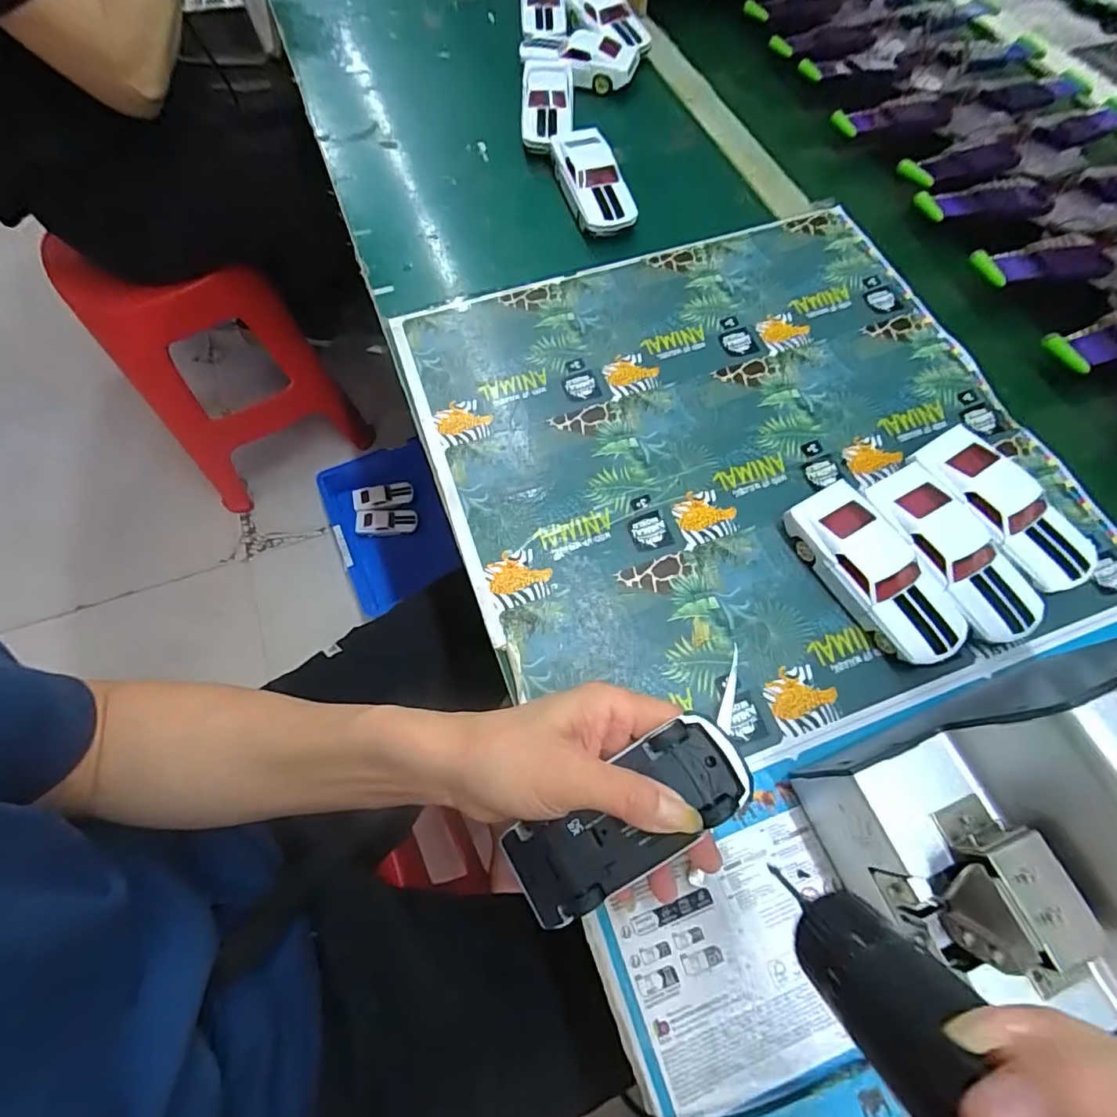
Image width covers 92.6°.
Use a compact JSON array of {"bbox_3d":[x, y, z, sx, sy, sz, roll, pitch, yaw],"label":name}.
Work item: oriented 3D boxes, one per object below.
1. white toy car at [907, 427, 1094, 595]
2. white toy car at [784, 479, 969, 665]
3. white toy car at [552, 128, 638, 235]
[{"bbox_3d":[0.310,-0.034,0.377,0.060,0.037,0.131,-34,71,-13],"label":"white toy car"},{"bbox_3d":[0.211,0.010,0.358,0.048,0.035,0.127,-30,71,-14],"label":"white toy car"},{"bbox_3d":[0.030,-0.361,0.514,0.055,0.034,0.129,-20,68,-8],"label":"white toy car"}]

